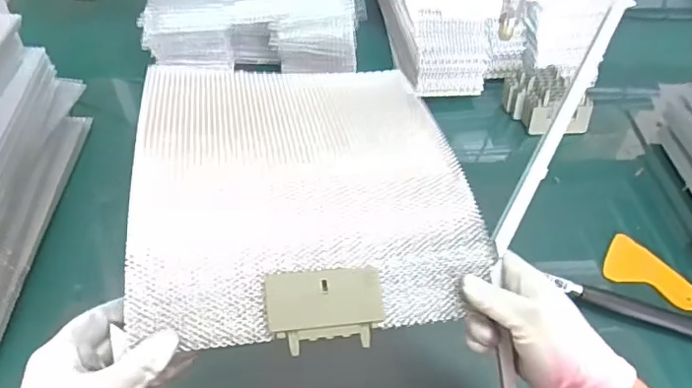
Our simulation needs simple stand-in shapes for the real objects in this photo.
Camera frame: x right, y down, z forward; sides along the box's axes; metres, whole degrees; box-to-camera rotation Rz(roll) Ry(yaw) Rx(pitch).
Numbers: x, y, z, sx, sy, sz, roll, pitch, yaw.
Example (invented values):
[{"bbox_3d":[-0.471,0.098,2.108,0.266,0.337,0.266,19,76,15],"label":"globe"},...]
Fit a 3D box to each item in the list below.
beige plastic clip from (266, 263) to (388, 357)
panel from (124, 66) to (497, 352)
[{"bbox_3d":[-0.014,0.084,0.405,0.085,0.005,0.055,-3,72,-17],"label":"beige plastic clip"},{"bbox_3d":[-0.034,-0.015,0.472,0.274,0.050,0.266,-6,48,-10],"label":"panel"}]

